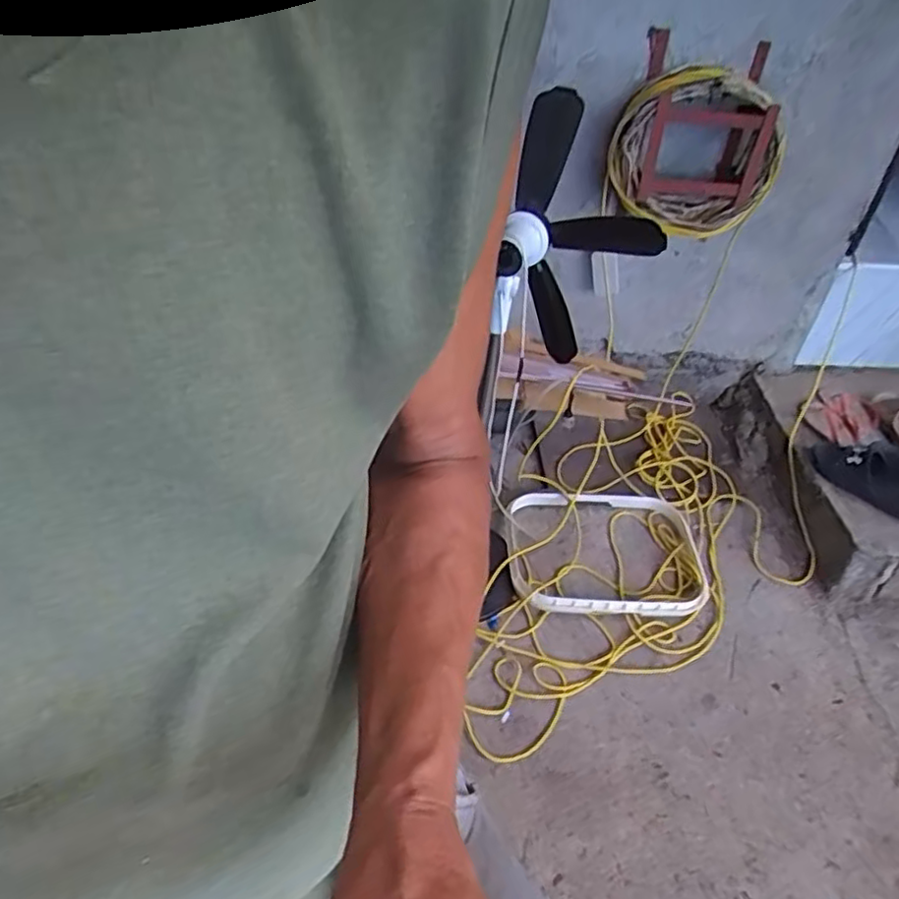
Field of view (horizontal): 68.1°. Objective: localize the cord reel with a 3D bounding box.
[{"bbox_3d":[0.489,-0.607,1.355,0.305,0.307,0.191,5,43,1],"label":"cord reel"}]

